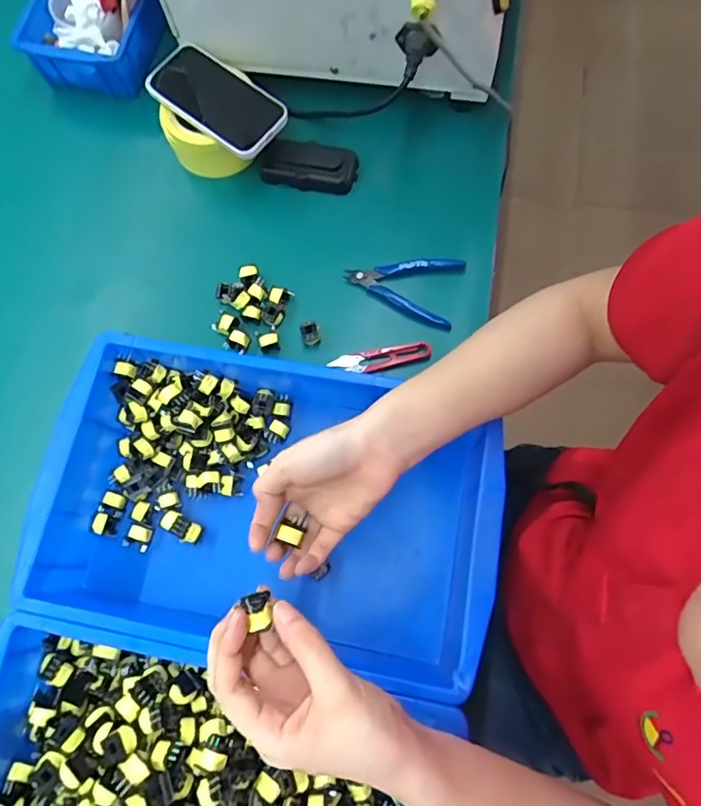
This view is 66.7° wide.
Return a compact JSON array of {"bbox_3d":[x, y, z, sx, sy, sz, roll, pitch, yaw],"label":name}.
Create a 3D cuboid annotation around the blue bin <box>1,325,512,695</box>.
[{"bbox_3d":[-0.072,0.089,0.465,0.371,0.089,0.231,11,75,4],"label":"blue bin"}]

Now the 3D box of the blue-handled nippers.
[{"bbox_3d":[0.054,-0.125,0.566,0.119,0.021,0.075,11,75,4],"label":"blue-handled nippers"}]

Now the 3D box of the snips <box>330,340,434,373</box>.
[{"bbox_3d":[0.030,-0.044,0.542,0.101,0.014,0.023,-7,74,-1],"label":"snips"}]

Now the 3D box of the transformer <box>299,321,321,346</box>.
[{"bbox_3d":[-0.041,-0.071,0.543,0.019,0.021,0.020,-20,75,-5],"label":"transformer"}]

